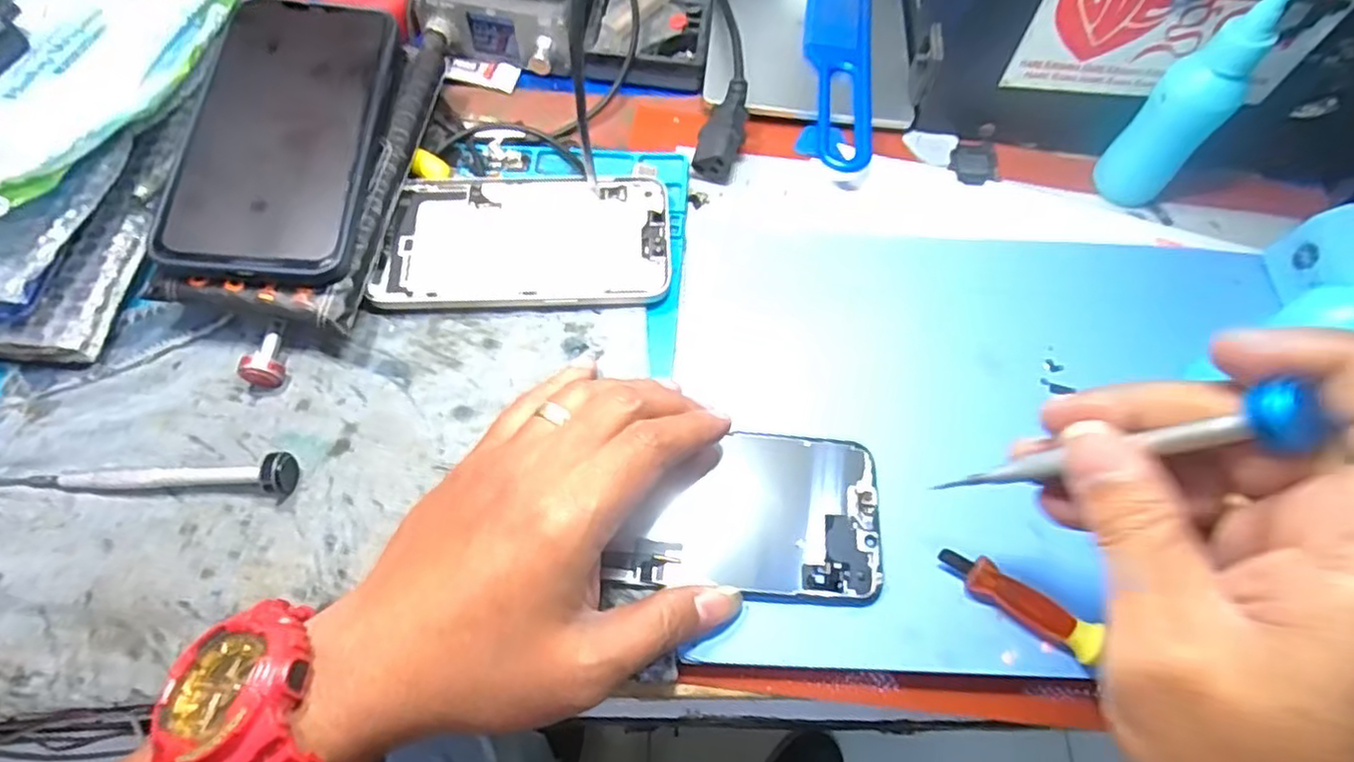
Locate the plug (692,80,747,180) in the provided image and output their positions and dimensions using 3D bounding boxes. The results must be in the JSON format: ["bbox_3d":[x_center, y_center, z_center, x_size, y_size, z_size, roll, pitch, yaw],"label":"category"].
[{"bbox_3d":[0.025,-0.138,0.367,0.023,0.023,0.058,11,64,3],"label":"plug"}]

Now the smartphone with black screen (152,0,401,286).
[{"bbox_3d":[-0.184,-0.119,0.321,0.080,0.006,0.155,6,69,-11],"label":"smartphone with black screen"}]

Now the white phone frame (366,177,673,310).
[{"bbox_3d":[-0.074,-0.068,0.335,0.138,0.010,0.070,0,64,-3],"label":"white phone frame"}]

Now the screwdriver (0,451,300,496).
[{"bbox_3d":[-0.222,0.041,0.279,0.122,0.017,0.014,-1,64,-3],"label":"screwdriver"}]

